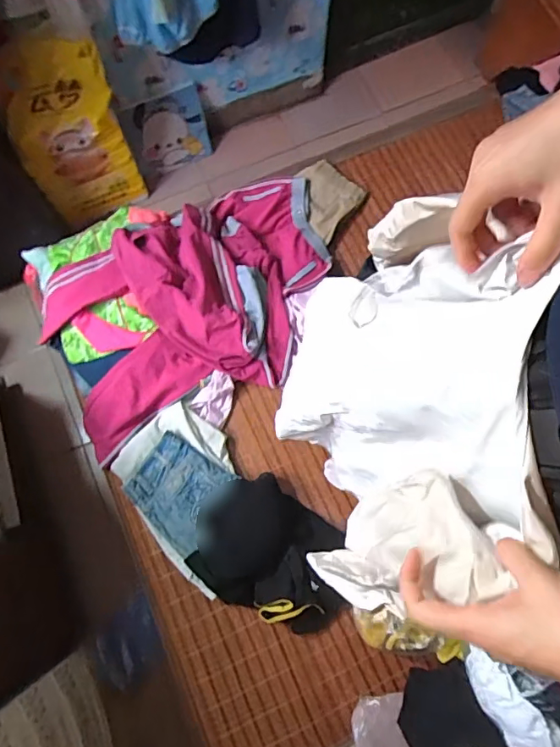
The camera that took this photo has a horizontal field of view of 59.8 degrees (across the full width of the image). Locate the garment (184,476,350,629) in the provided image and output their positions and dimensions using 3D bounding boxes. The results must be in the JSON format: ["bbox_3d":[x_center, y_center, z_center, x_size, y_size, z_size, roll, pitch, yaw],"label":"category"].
[{"bbox_3d":[-0.014,0.429,1.151,0.381,0.066,0.282,36,78,9],"label":"garment"}]

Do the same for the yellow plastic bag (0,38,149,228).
[{"bbox_3d":[-0.672,-0.747,1.625,0.351,0.605,0.153,-26,77,-7],"label":"yellow plastic bag"}]

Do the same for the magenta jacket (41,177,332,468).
[{"bbox_3d":[-0.210,-0.197,1.274,0.807,0.125,0.501,-31,78,-8],"label":"magenta jacket"}]

